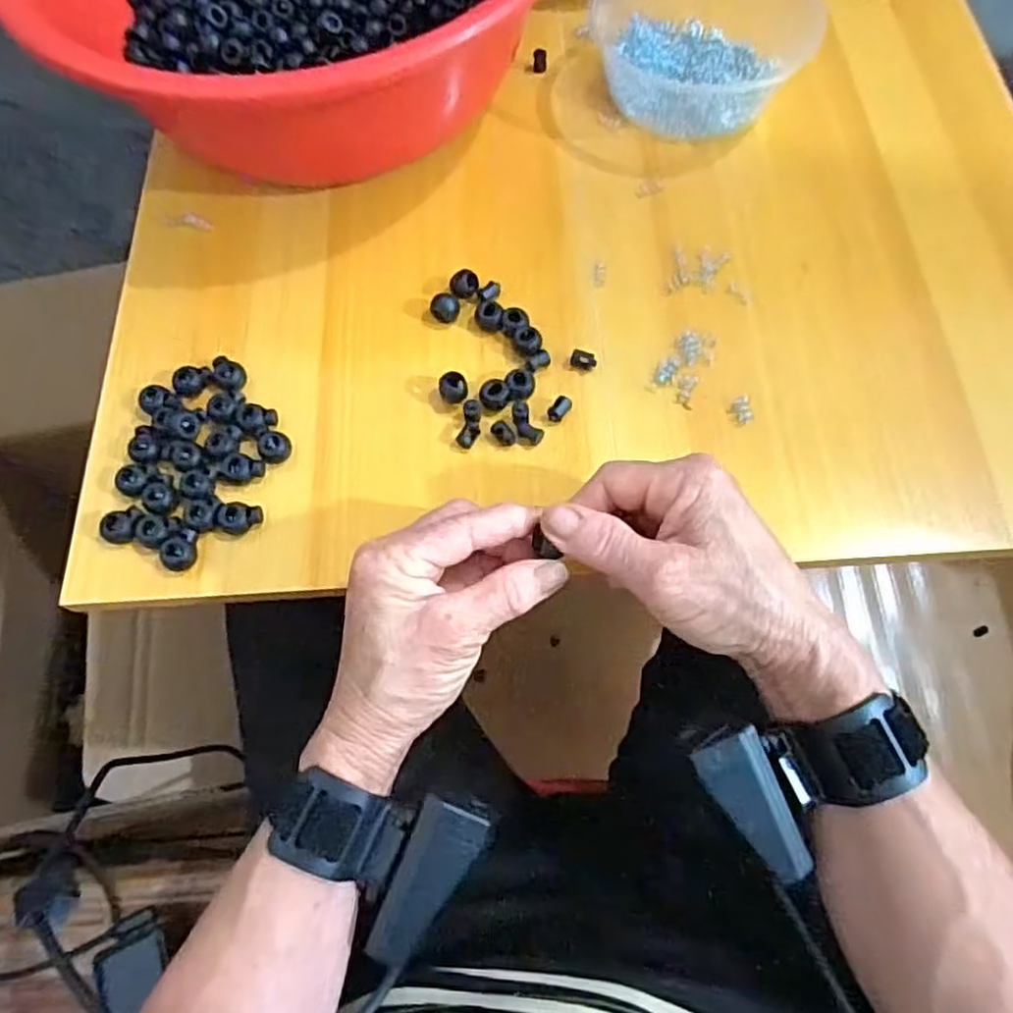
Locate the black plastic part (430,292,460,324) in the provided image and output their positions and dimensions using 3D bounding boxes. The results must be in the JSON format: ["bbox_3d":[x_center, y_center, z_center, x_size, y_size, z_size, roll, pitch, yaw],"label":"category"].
[{"bbox_3d":[-0.037,-0.118,0.414,0.017,0.014,0.016,-7,67,0],"label":"black plastic part"}]

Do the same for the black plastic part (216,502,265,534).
[{"bbox_3d":[-0.142,0.006,0.366,0.022,0.011,0.017,0,67,3],"label":"black plastic part"}]

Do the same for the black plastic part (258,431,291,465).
[{"bbox_3d":[-0.128,-0.033,0.382,0.017,0.012,0.015,-31,69,-10],"label":"black plastic part"}]

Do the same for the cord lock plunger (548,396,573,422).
[{"bbox_3d":[0.030,-0.055,0.386,0.009,0.006,0.016,31,70,13],"label":"cord lock plunger"}]

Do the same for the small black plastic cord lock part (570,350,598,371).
[{"bbox_3d":[0.045,-0.085,0.397,0.015,0.006,0.010,14,67,7],"label":"small black plastic cord lock part"}]

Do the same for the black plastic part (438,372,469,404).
[{"bbox_3d":[-0.030,-0.066,0.391,0.016,0.013,0.015,-1,67,3],"label":"black plastic part"}]

